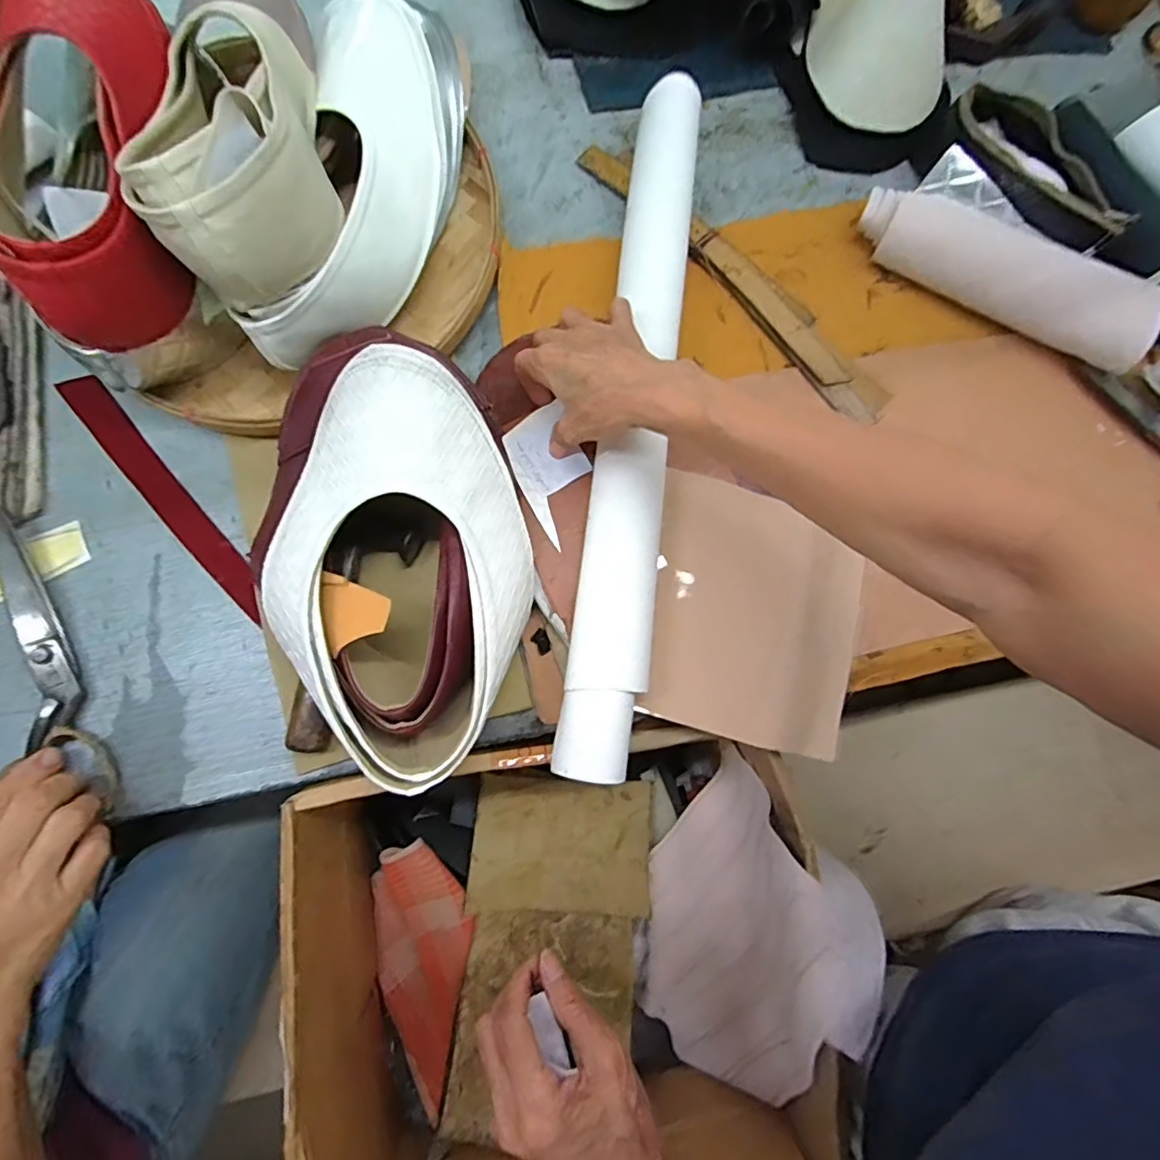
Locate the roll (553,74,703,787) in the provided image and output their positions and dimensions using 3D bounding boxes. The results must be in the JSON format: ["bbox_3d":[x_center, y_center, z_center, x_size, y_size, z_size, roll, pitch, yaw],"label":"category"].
[{"bbox_3d":[0.040,-0.126,0.413,0.057,0.053,0.514,8,78,0],"label":"roll"}]

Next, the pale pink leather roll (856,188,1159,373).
[{"bbox_3d":[0.345,-0.252,0.462,0.240,0.049,0.057,29,81,4],"label":"pale pink leather roll"}]

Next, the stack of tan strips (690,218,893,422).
[{"bbox_3d":[0.170,-0.218,0.470,0.039,0.009,0.214,-42,87,2],"label":"stack of tan strips"}]

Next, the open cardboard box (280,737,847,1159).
[{"bbox_3d":[-0.018,0.312,0.459,0.336,0.201,0.340,-8,80,-3],"label":"open cardboard box"}]

